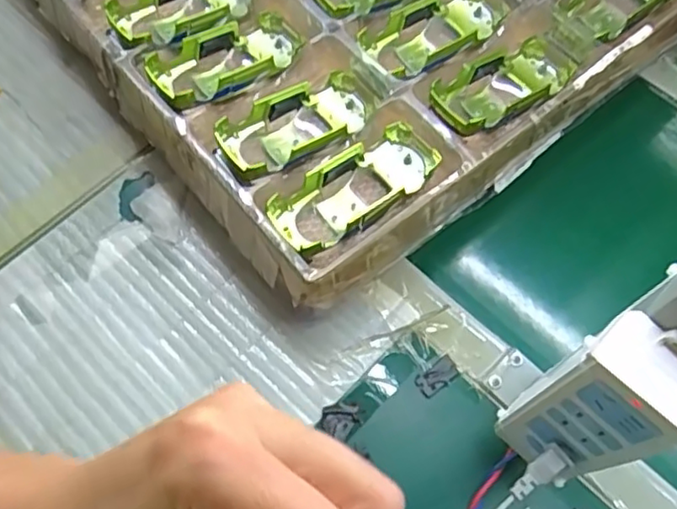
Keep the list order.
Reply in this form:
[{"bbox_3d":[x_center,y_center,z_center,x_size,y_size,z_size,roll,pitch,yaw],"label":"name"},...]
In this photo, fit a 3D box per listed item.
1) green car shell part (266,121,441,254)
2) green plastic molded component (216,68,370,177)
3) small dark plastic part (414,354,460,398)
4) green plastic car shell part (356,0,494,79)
[{"bbox_3d":[0.013,-0.047,0.484,0.130,0.036,0.056,-33,71,-14],"label":"green car shell part"},{"bbox_3d":[-0.031,-0.097,0.503,0.126,0.038,0.063,-32,71,-13],"label":"green plastic molded component"},{"bbox_3d":[0.077,0.094,0.496,0.035,0.004,0.019,-32,71,-13],"label":"small dark plastic part"},{"bbox_3d":[0.080,-0.185,0.547,0.128,0.036,0.069,-33,71,-14],"label":"green plastic car shell part"}]

